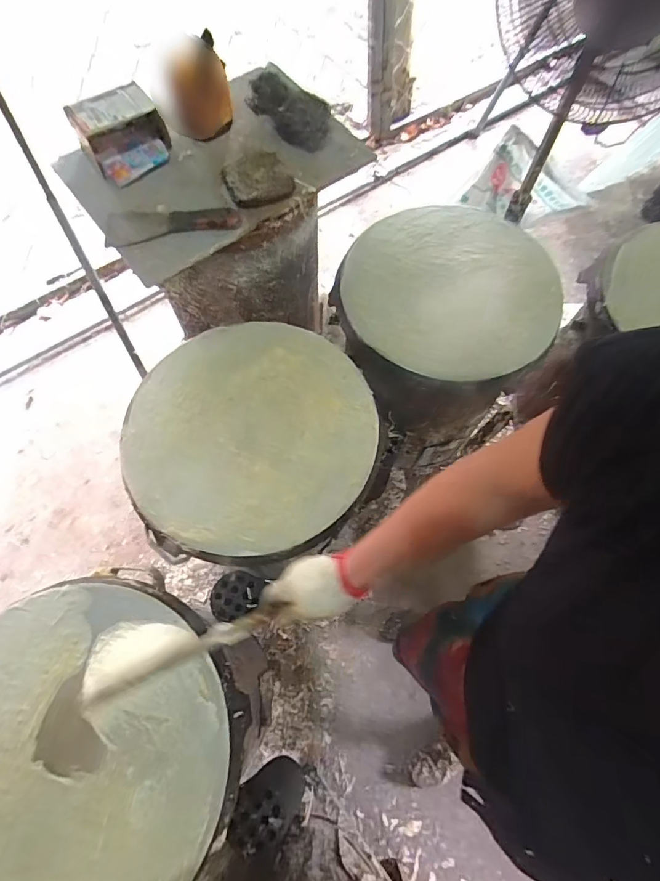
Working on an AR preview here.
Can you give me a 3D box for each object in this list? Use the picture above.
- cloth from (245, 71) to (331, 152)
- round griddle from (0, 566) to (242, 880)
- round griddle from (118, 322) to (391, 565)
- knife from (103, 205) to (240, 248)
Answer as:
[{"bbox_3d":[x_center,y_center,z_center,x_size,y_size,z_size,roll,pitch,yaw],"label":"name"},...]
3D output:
[{"bbox_3d":[-0.072,-0.594,0.818,0.152,0.073,0.082,36,72,14],"label":"cloth"},{"bbox_3d":[-0.312,0.366,0.530,0.390,0.033,0.374,0,68,0],"label":"round griddle"},{"bbox_3d":[-0.116,-0.016,0.698,0.392,0.034,0.382,0,68,0],"label":"round griddle"},{"bbox_3d":[-0.260,-0.362,0.732,0.218,0.016,0.059,-10,68,-4],"label":"knife"}]

